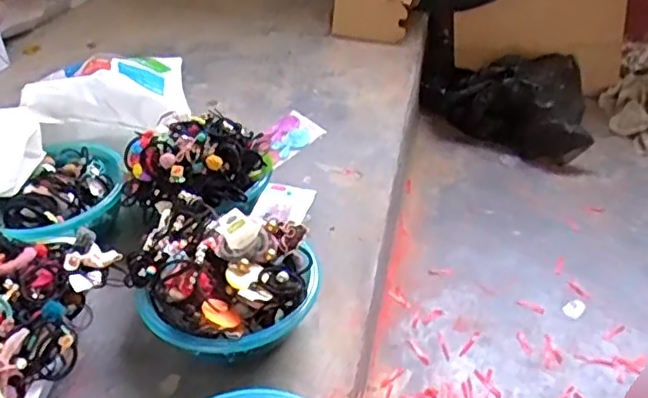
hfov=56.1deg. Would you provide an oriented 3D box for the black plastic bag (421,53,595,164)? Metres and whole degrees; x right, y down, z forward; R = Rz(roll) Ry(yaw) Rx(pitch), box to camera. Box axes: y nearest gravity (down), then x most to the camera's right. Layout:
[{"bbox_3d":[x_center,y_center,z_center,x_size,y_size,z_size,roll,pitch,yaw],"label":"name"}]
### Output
[{"bbox_3d":[0.451,-0.239,1.492,0.390,0.175,0.264,4,39,5],"label":"black plastic bag"}]

